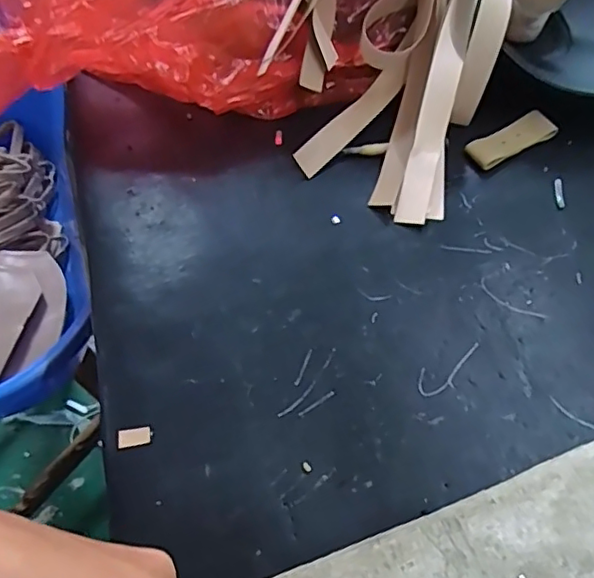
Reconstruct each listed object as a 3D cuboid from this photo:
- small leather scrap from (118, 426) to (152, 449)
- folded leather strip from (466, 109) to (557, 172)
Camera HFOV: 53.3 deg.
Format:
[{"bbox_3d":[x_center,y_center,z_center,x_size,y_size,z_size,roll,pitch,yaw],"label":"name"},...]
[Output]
[{"bbox_3d":[-0.082,0.074,0.297,0.016,0.004,0.009,-12,58,-3],"label":"small leather scrap"},{"bbox_3d":[0.140,-0.097,0.389,0.060,0.011,0.021,-26,60,-12],"label":"folded leather strip"}]

